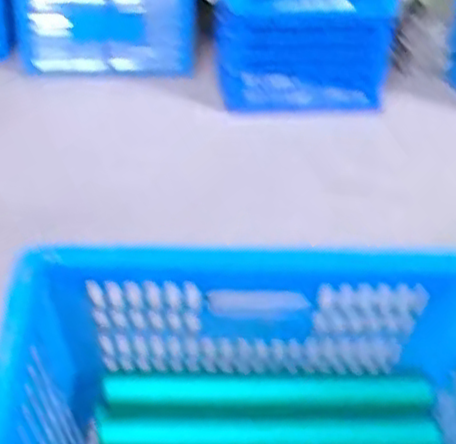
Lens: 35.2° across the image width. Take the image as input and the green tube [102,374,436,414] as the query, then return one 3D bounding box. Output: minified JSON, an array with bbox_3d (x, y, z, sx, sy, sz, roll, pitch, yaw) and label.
[{"bbox_3d":[0.032,0.201,0.824,0.356,0.054,0.051,0,26,-4],"label":"green tube"}]

